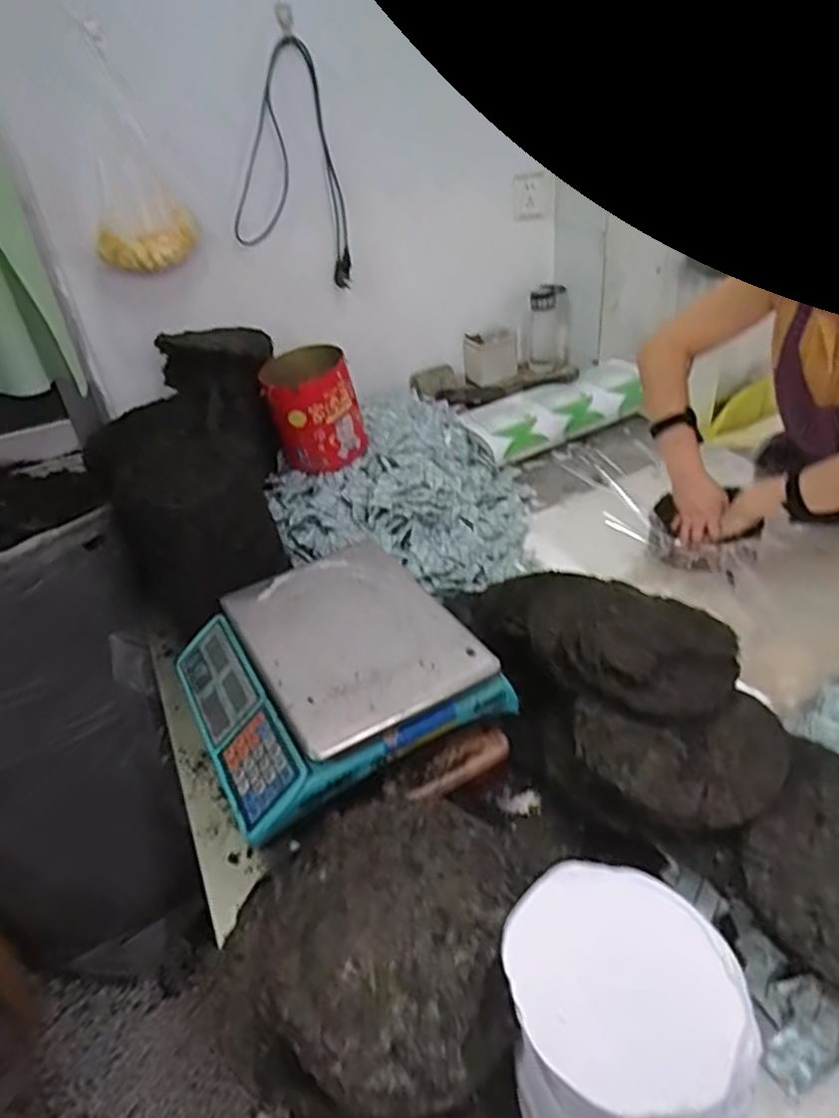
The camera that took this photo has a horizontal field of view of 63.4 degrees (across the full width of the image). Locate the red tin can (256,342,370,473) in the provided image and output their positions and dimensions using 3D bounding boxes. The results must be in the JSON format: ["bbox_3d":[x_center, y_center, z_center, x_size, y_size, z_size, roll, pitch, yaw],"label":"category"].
[{"bbox_3d":[-0.194,-0.272,1.244,0.156,0.191,0.126,-16,37,-13],"label":"red tin can"}]

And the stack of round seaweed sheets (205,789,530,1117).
[{"bbox_3d":[-0.031,0.346,0.572,0.239,0.175,0.247,1,37,11],"label":"stack of round seaweed sheets"}]

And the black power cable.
[{"bbox_3d":[-0.203,-0.765,1.341,0.265,0.363,0.016,8,20,-37],"label":"black power cable"}]

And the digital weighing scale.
[{"bbox_3d":[-0.112,0.127,0.815,0.307,0.090,0.304,-23,39,-21],"label":"digital weighing scale"}]

